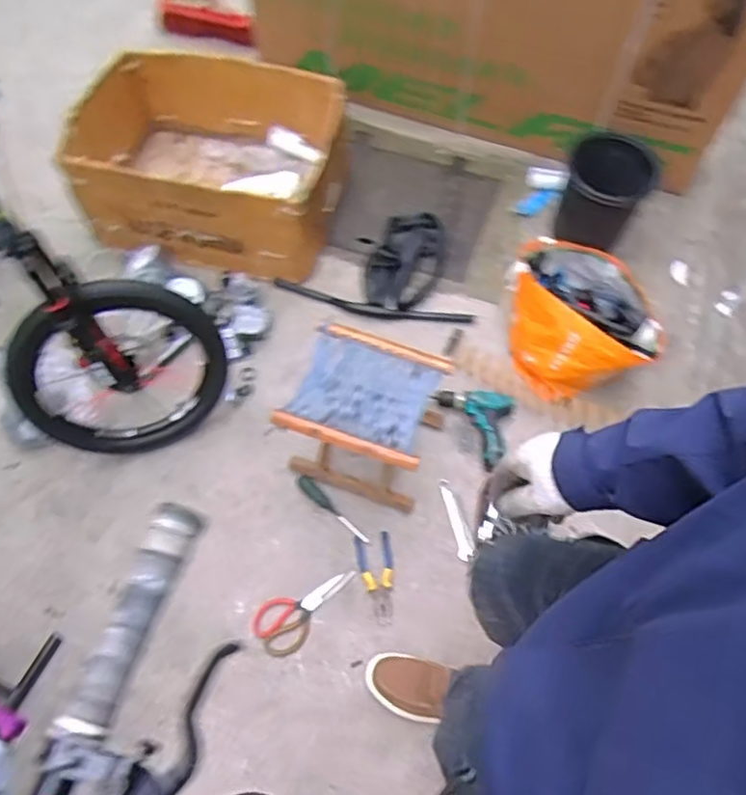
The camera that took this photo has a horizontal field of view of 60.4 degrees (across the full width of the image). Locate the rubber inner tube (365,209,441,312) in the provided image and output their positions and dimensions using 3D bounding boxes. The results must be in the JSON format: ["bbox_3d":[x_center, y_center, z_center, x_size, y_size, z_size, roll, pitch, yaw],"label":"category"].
[{"bbox_3d":[0.089,-0.387,1.762,0.196,0.086,0.319,13,64,5],"label":"rubber inner tube"}]

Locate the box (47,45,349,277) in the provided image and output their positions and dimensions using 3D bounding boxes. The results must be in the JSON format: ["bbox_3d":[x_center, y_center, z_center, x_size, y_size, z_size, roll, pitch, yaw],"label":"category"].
[{"bbox_3d":[-0.430,-0.627,1.701,0.653,0.270,0.447,10,64,3],"label":"box"}]

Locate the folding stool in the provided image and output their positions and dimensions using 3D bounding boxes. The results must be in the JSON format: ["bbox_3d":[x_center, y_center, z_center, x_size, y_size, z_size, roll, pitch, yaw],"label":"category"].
[{"bbox_3d":[-0.018,0.046,1.416,0.287,0.263,0.257,18,65,7],"label":"folding stool"}]

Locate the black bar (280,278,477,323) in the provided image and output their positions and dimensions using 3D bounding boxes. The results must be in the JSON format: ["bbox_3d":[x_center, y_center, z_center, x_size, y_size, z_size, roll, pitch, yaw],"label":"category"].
[{"bbox_3d":[-0.002,-0.240,1.710,0.529,0.041,0.065,11,64,4],"label":"black bar"}]

